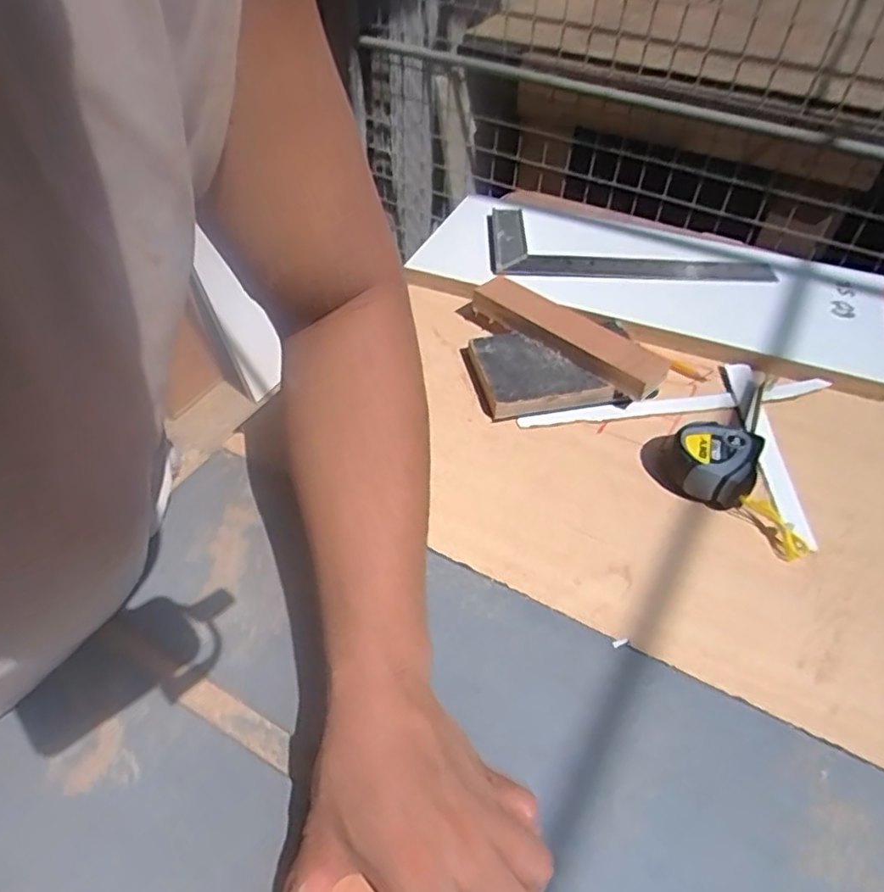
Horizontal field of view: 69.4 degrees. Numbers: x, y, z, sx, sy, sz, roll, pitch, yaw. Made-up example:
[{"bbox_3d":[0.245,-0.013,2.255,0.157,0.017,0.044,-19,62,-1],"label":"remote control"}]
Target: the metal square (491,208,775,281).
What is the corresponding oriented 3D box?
[{"bbox_3d":[0.207,-0.227,0.734,0.319,0.023,0.128,6,47,5],"label":"metal square"}]

